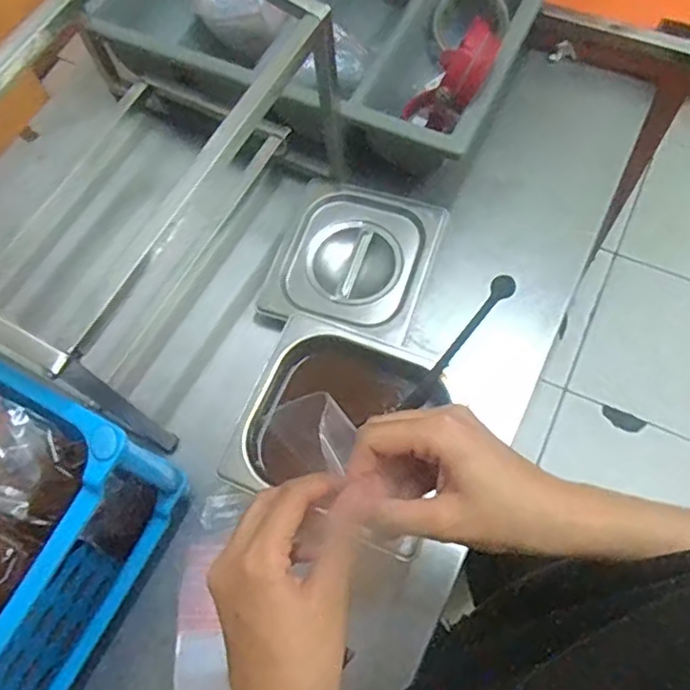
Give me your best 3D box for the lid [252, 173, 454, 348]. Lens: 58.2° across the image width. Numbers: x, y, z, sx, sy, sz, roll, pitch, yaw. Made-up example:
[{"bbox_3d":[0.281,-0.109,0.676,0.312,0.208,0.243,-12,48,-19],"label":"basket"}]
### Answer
[{"bbox_3d":[0.008,-0.097,0.665,0.162,0.019,0.172,17,70,10],"label":"lid"}]

